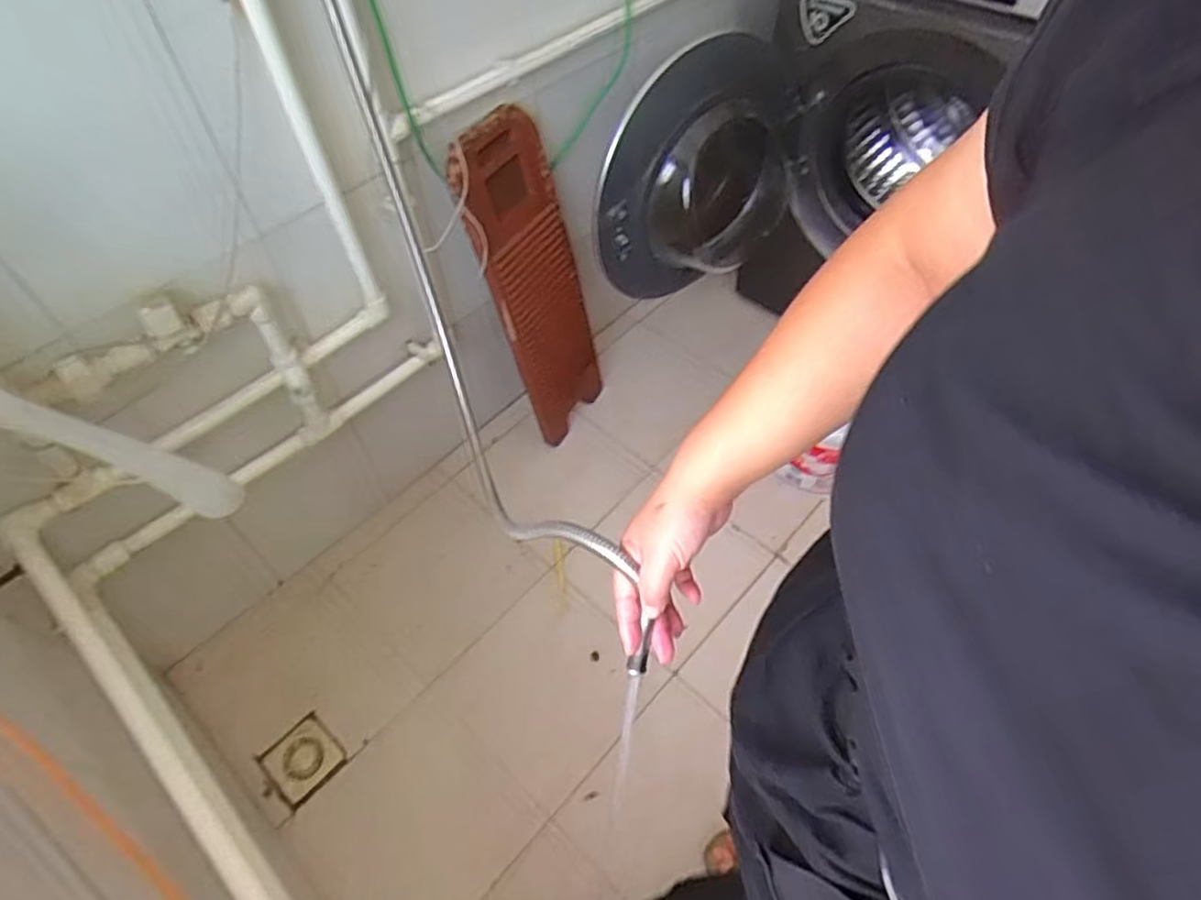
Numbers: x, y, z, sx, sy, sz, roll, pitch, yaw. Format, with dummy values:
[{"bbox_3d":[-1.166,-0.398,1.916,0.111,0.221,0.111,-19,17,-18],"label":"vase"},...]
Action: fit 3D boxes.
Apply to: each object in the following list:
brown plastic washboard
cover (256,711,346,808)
[{"bbox_3d":[-0.112,-0.291,1.272,0.049,0.637,0.203,23,61,29],"label":"brown plastic washboard"},{"bbox_3d":[-0.490,0.509,1.135,0.108,0.012,0.103,38,62,25],"label":"cover"}]

